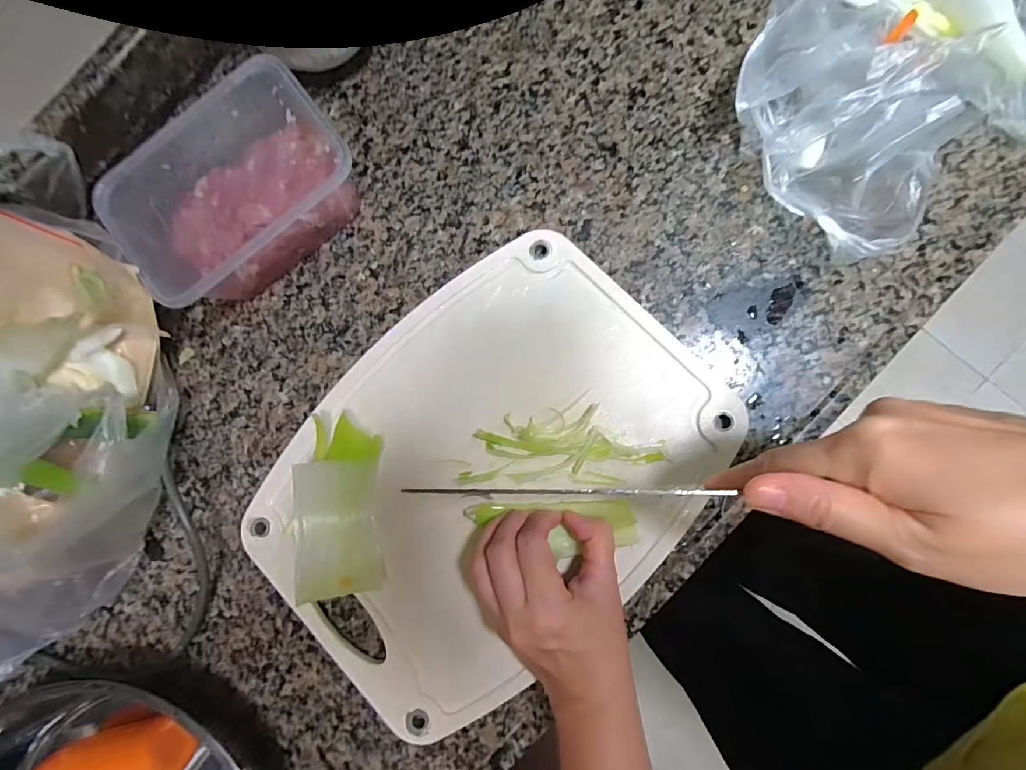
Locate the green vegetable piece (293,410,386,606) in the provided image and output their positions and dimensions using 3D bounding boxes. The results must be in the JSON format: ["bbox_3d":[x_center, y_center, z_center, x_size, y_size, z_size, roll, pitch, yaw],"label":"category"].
[{"bbox_3d":[-0.127,0.089,0.322,0.055,0.038,0.124,-1,84,6],"label":"green vegetable piece"}]

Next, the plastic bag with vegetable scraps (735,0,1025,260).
[{"bbox_3d":[0.313,-0.255,0.299,0.314,0.059,0.265,-16,83,4],"label":"plastic bag with vegetable scraps"}]

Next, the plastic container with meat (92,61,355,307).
[{"bbox_3d":[-0.208,-0.148,0.337,0.166,0.069,0.119,-36,82,1],"label":"plastic container with meat"}]

